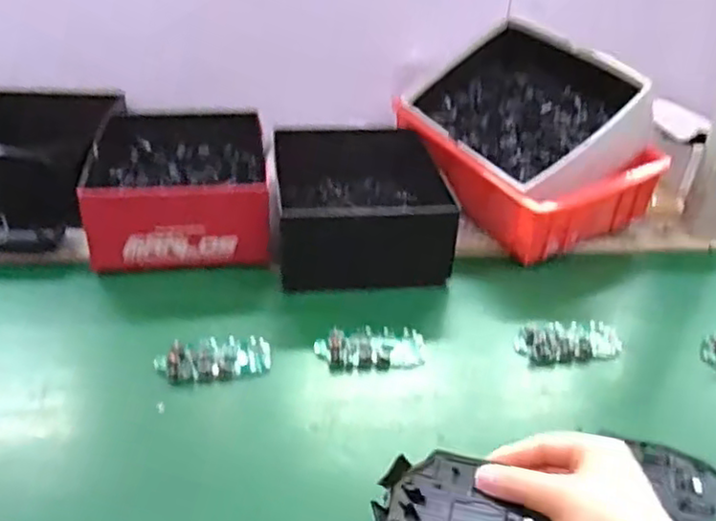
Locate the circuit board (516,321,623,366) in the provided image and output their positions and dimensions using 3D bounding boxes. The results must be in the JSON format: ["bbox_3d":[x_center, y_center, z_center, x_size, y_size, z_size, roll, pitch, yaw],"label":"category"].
[{"bbox_3d":[0.202,0.076,0.640,0.102,0.017,0.044,-3,36,-9],"label":"circuit board"}]

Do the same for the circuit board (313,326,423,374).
[{"bbox_3d":[0.013,0.081,0.620,0.099,0.014,0.048,-4,33,-8],"label":"circuit board"}]

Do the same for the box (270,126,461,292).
[{"bbox_3d":[0.001,-0.067,0.768,0.178,0.086,0.217,-2,33,-5],"label":"box"}]

